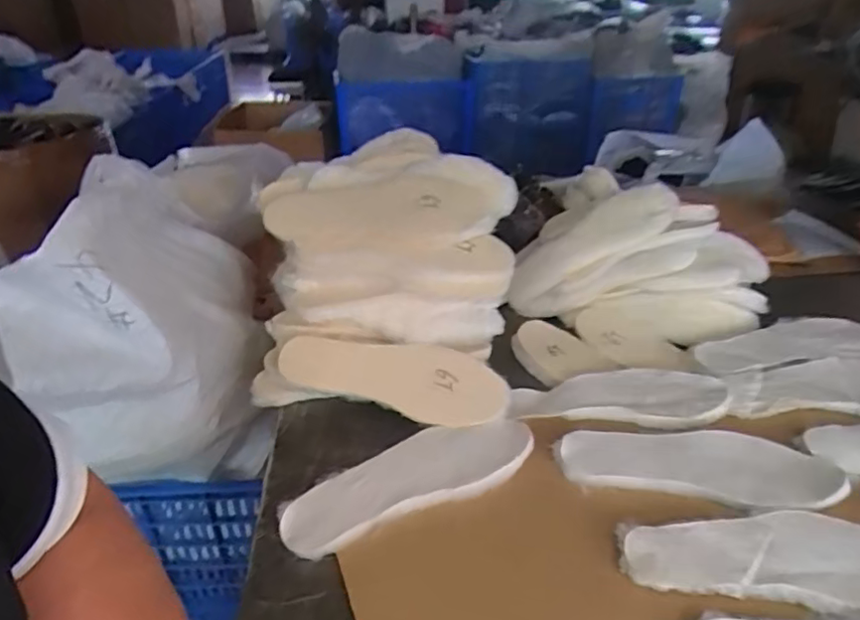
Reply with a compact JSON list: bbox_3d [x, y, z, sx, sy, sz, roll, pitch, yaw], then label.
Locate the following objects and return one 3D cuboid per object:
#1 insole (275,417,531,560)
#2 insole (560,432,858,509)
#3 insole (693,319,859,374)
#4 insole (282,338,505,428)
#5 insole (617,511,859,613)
[{"bbox_3d":[-0.023,0.178,0.633,0.274,0.026,0.097,-16,34,-19],"label":"insole"},{"bbox_3d":[0.285,0.166,0.634,0.278,0.007,0.096,3,32,10],"label":"insole"},{"bbox_3d":[0.502,0.045,0.821,0.274,0.006,0.100,-7,32,-6],"label":"insole"},{"bbox_3d":[-0.047,0.081,0.732,0.282,0.017,0.089,11,76,10],"label":"insole"},{"bbox_3d":[0.322,0.225,0.542,0.280,0.007,0.094,1,32,8],"label":"insole"}]

